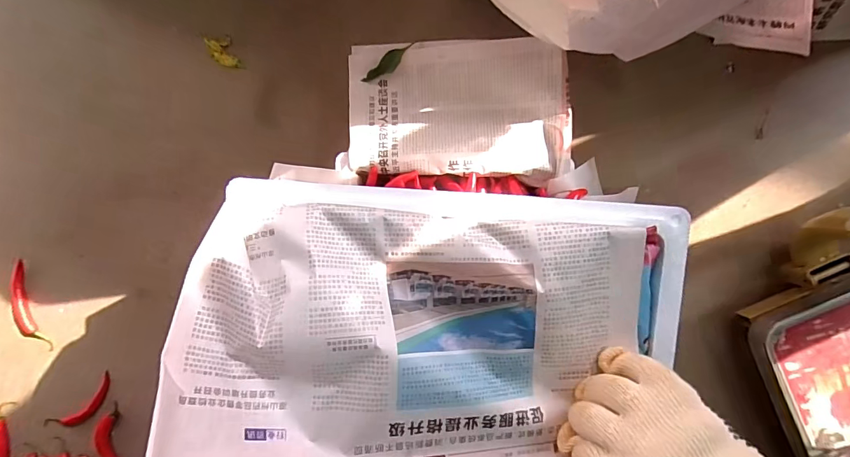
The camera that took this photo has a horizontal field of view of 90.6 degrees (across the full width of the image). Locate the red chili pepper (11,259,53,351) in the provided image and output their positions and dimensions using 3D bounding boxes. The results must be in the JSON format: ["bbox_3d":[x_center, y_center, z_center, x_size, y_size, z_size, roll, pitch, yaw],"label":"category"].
[{"bbox_3d":[-0.656,0.130,0.692,0.034,0.014,0.151,-11,93,5],"label":"red chili pepper"}]

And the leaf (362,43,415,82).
[{"bbox_3d":[-0.045,-0.206,0.527,0.075,0.005,0.021,-44,90,6],"label":"leaf"}]

